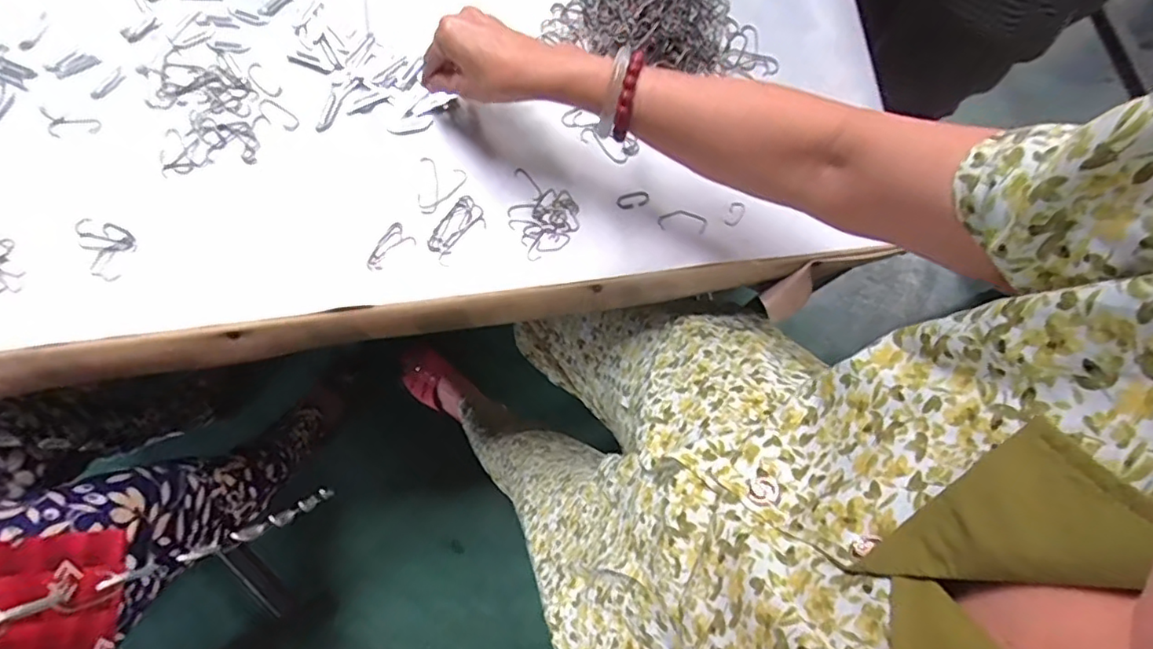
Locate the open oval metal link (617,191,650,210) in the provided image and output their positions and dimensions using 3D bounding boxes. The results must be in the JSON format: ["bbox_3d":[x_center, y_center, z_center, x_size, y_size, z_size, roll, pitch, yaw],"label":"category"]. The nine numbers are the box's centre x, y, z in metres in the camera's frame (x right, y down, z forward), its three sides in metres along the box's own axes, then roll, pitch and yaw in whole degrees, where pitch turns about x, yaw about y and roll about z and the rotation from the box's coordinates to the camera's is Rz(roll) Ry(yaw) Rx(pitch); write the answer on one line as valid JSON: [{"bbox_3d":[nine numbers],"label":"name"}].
[{"bbox_3d":[0.050,-0.108,0.517,0.029,0.007,0.014,-9,87,-1],"label":"open oval metal link"}]

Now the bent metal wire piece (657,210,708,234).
[{"bbox_3d":[0.092,-0.090,0.513,0.042,0.004,0.021,7,78,0],"label":"bent metal wire piece"}]

